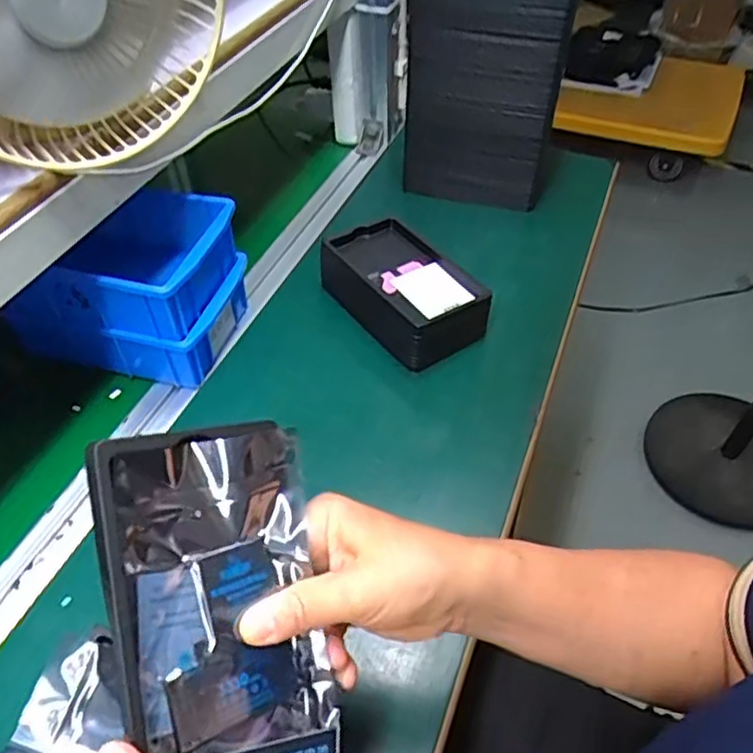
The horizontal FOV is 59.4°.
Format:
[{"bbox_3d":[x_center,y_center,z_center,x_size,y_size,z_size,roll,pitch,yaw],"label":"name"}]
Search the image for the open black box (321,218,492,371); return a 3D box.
[{"bbox_3d":[0.027,-0.085,0.657,0.102,0.053,0.163,-31,54,-24],"label":"open black box"}]

